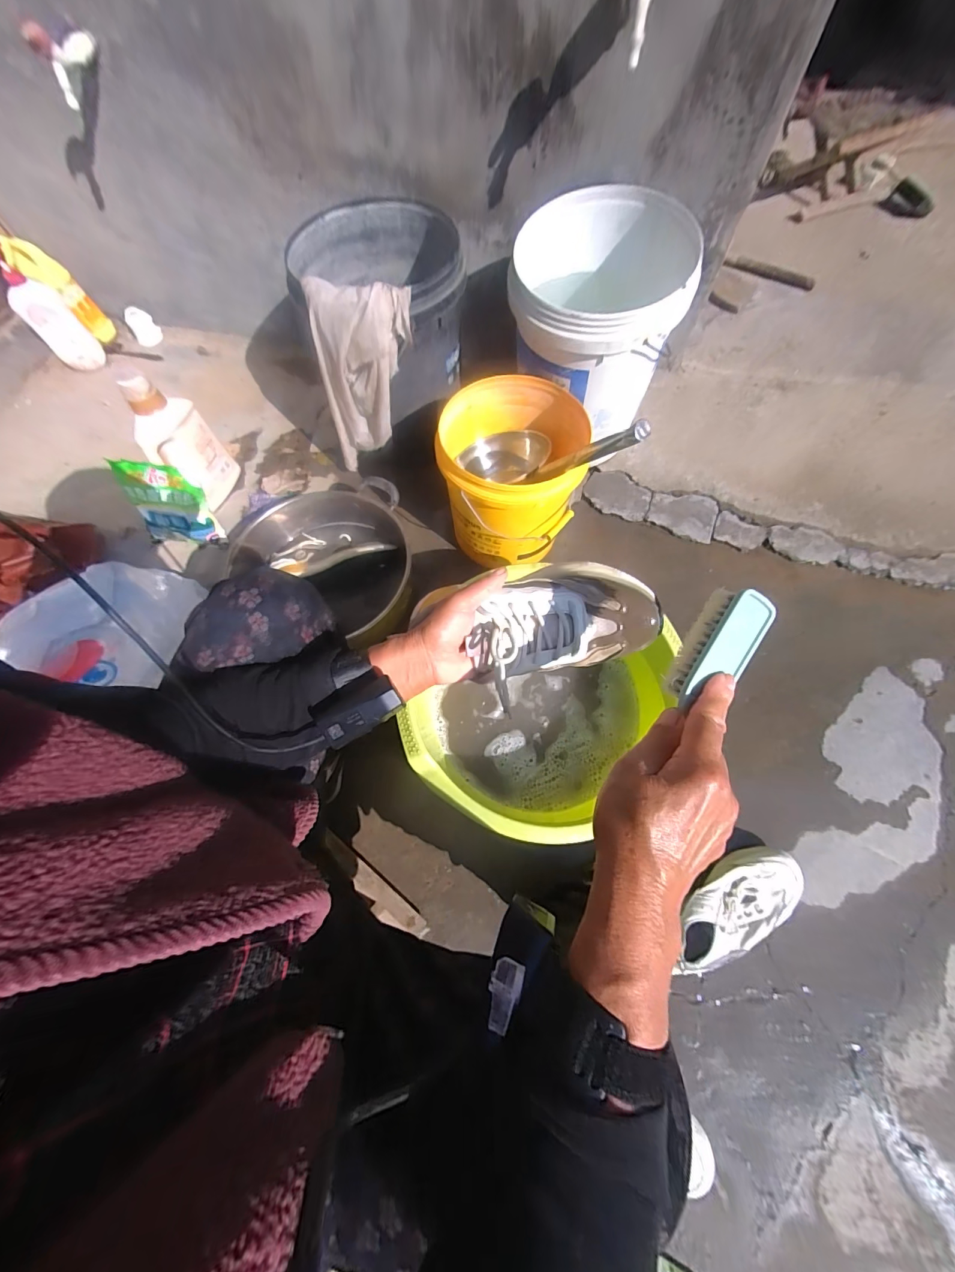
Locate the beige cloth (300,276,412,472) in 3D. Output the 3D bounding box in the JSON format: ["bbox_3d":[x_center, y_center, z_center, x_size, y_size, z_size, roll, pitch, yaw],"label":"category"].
[{"bbox_3d":[-0.244,-0.487,0.793,0.168,0.384,0.079,6,69,-18],"label":"beige cloth"}]

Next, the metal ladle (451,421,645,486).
[{"bbox_3d":[0.097,-0.299,0.665,0.150,0.080,0.427,-24,28,-6],"label":"metal ladle"}]

